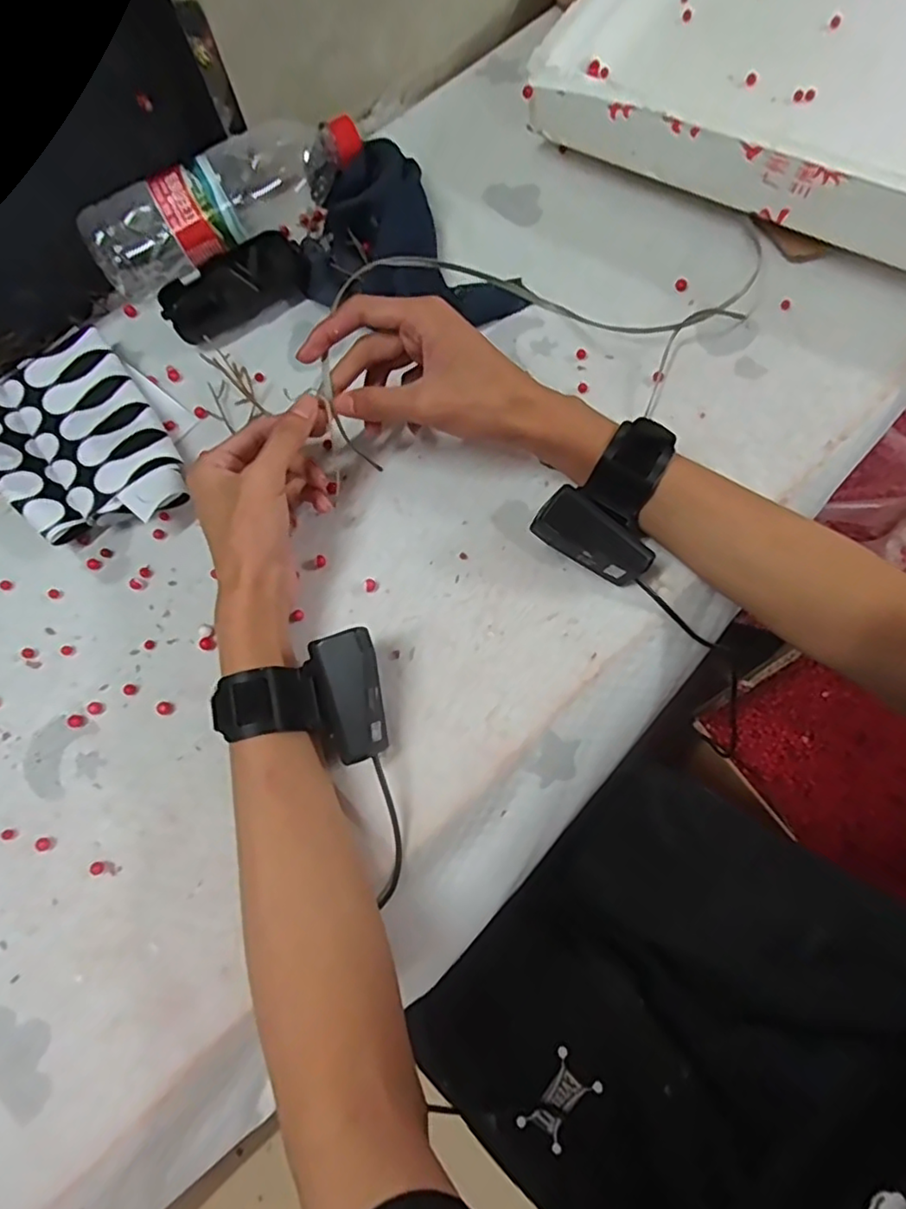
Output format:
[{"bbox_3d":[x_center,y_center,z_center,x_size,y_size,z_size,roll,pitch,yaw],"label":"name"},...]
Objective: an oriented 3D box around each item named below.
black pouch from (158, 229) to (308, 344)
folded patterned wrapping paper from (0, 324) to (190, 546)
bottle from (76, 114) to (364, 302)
[{"bbox_3d":[-0.167,-0.242,0.478,0.110,0.024,0.051,-38,73,-12],"label":"black pouch"},{"bbox_3d":[-0.267,-0.110,0.440,0.116,0.029,0.170,-35,73,-11],"label":"folded patterned wrapping paper"},{"bbox_3d":[-0.171,-0.307,0.478,0.215,0.060,0.054,-33,72,-10],"label":"bottle"}]

